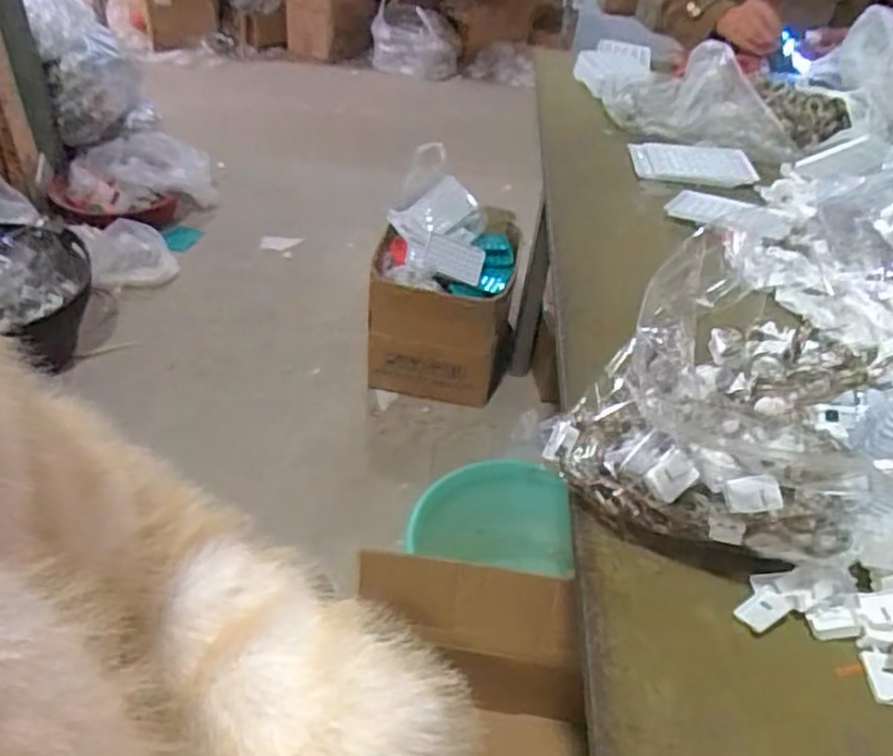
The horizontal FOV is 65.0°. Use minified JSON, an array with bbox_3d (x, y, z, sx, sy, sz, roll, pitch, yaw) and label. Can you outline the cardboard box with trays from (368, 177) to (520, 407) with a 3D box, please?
[{"bbox_3d":[-0.002,-0.190,1.622,0.310,0.372,0.366,7,39,2],"label":"cardboard box with trays"}]

